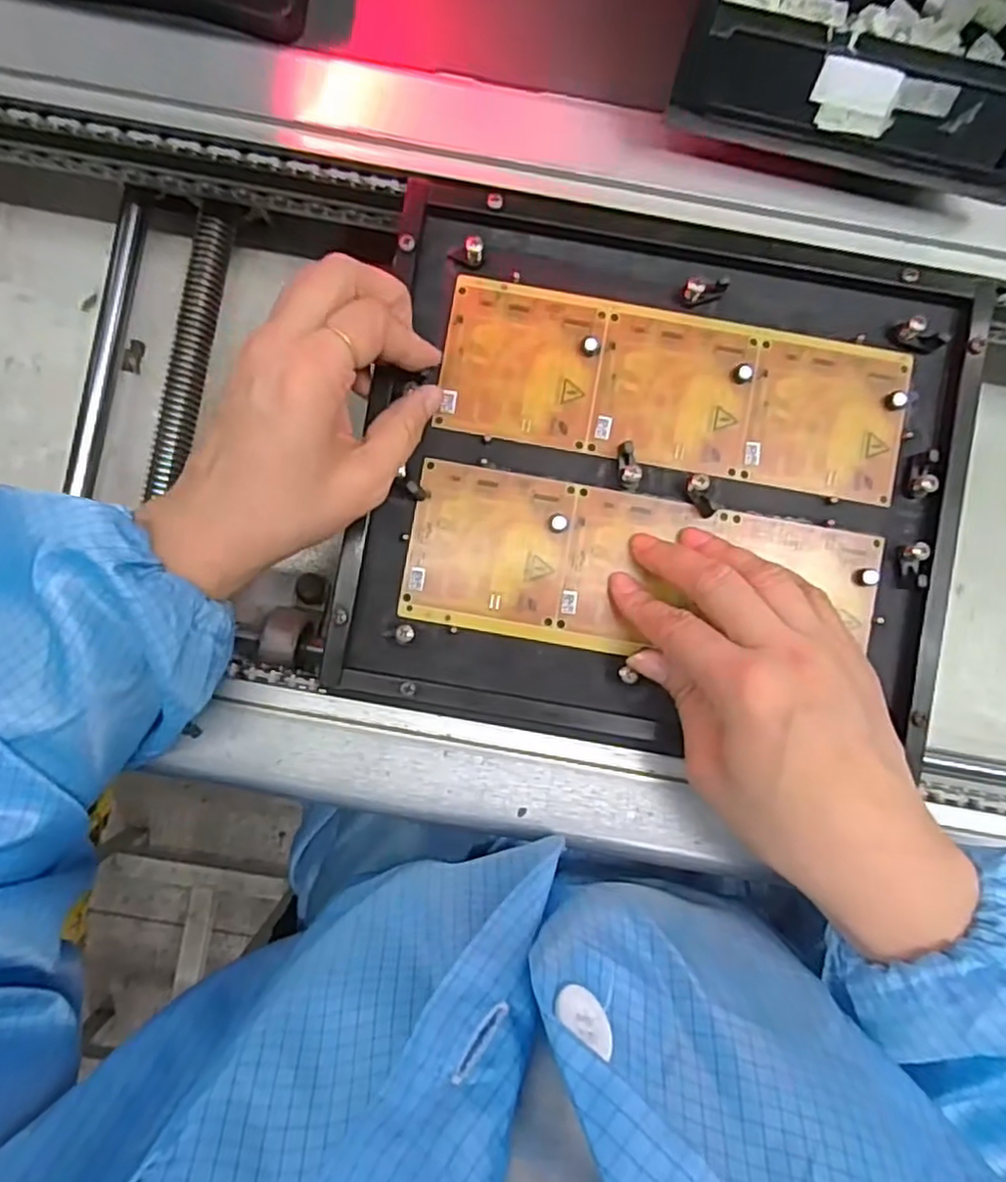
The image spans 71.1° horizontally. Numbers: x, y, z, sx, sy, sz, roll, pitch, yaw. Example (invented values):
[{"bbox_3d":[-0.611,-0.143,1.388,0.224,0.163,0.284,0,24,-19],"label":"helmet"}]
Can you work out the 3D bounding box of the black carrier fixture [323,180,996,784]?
[{"bbox_3d":[0.073,-0.048,0.319,0.258,0.021,0.231,10,91,1],"label":"black carrier fixture"}]

